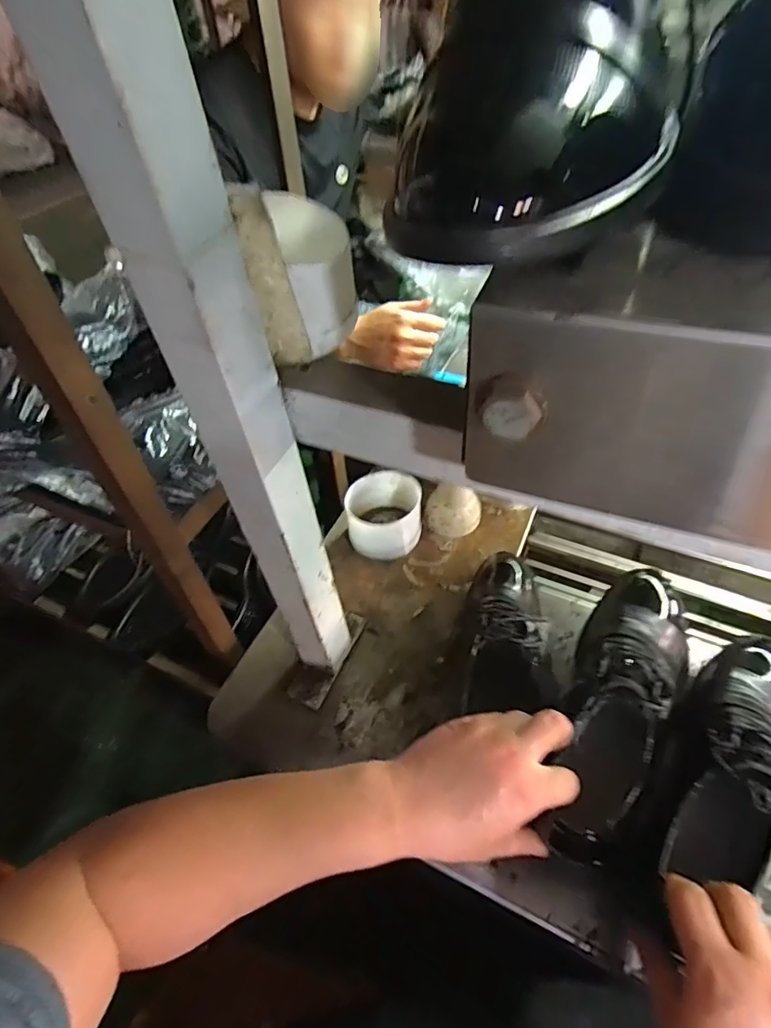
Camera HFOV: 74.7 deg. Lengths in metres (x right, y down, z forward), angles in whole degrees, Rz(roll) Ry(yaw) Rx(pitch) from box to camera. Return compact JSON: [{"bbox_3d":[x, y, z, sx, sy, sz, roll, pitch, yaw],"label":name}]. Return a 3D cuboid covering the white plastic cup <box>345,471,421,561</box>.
[{"bbox_3d":[-0.001,0.004,0.616,0.086,0.069,0.092,-2,47,2],"label":"white plastic cup"}]

